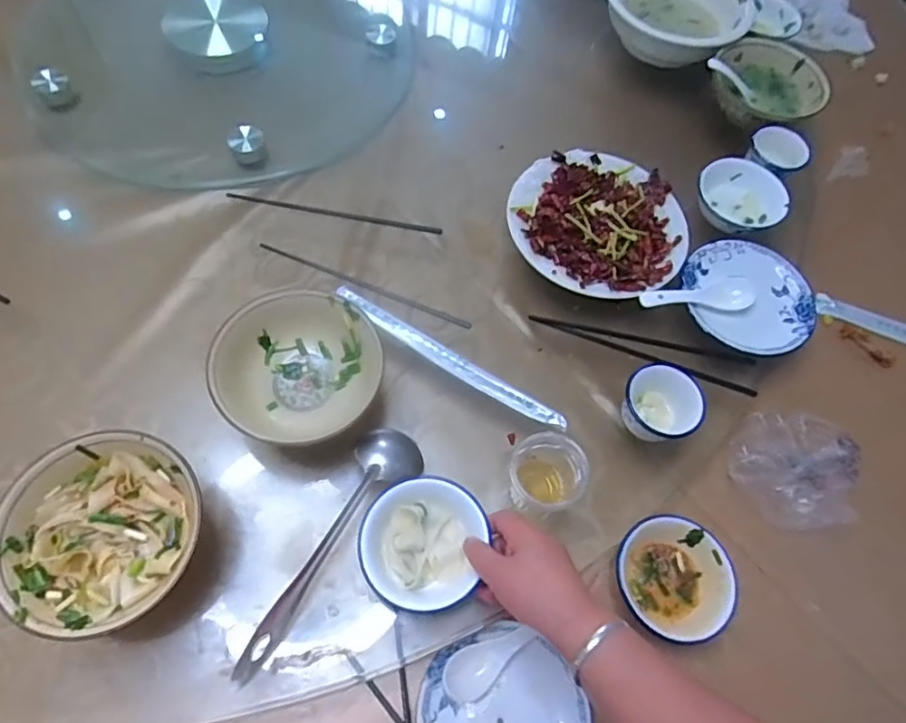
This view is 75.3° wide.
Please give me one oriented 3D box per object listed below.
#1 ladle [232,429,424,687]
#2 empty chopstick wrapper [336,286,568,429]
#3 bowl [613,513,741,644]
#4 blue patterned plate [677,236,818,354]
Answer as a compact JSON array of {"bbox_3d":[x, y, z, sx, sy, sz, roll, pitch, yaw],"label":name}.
[{"bbox_3d":[-0.117,0.164,0.532,0.060,0.037,0.251,33,66,11],"label":"ladle"},{"bbox_3d":[-0.008,-0.005,0.637,0.287,0.012,0.024,31,65,9],"label":"empty chopstick wrapper"},{"bbox_3d":[0.214,0.212,0.579,0.107,0.042,0.110,2,64,-5],"label":"bowl"},{"bbox_3d":[0.349,-0.075,0.705,0.142,0.036,0.155,2,64,-5],"label":"blue patterned plate"}]

